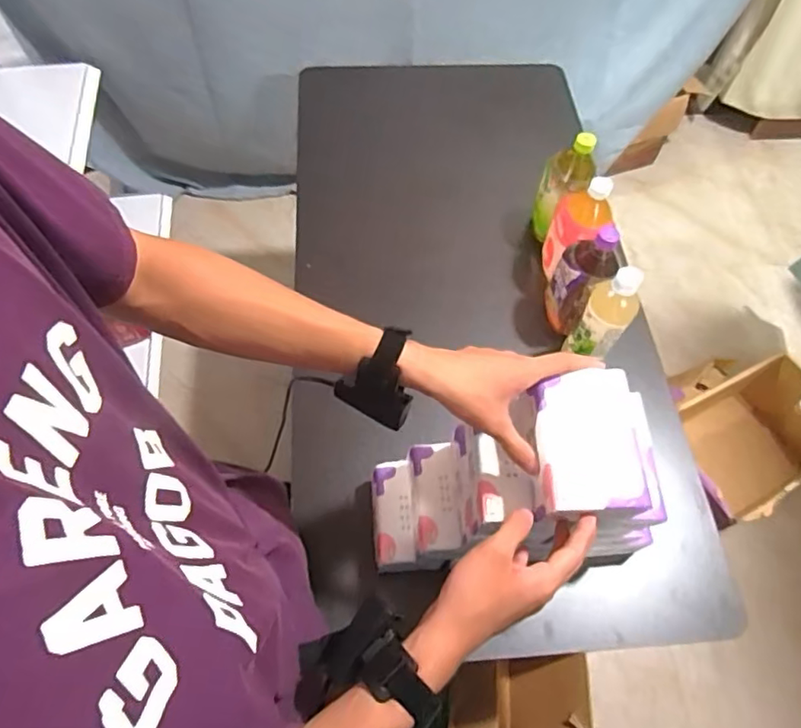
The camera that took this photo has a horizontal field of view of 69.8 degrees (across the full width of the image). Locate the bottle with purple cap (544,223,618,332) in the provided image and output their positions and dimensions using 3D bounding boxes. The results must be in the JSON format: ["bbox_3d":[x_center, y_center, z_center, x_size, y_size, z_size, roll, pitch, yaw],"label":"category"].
[{"bbox_3d":[0.269,-0.127,0.864,0.075,0.178,0.083,24,64,10],"label":"bottle with purple cap"}]

